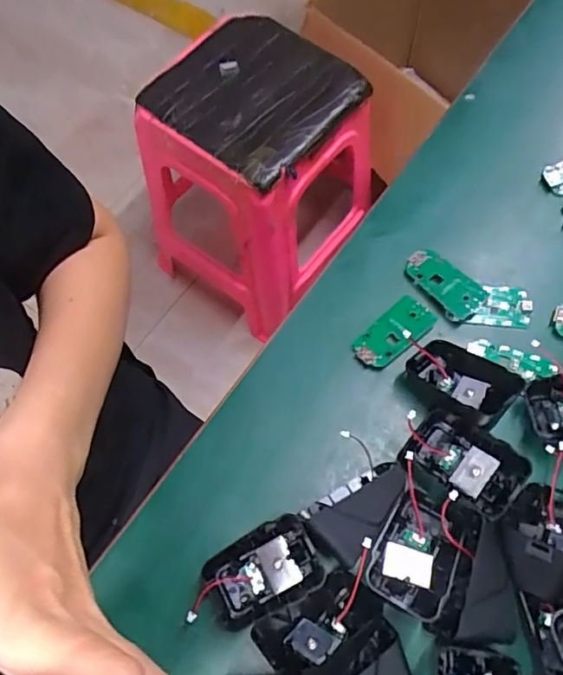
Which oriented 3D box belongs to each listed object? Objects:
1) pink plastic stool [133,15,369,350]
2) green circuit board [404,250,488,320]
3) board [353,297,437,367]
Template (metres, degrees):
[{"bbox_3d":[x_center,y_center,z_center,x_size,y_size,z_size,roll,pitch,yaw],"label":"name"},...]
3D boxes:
[{"bbox_3d":[-0.043,-0.279,1.035,0.308,0.463,0.320,37,72,18],"label":"pink plastic stool"},{"bbox_3d":[0.120,-0.040,0.401,0.061,0.011,0.030,41,74,19],"label":"green circuit board"},{"bbox_3d":[0.081,-0.004,0.388,0.061,0.007,0.030,-39,69,-14],"label":"board"}]

